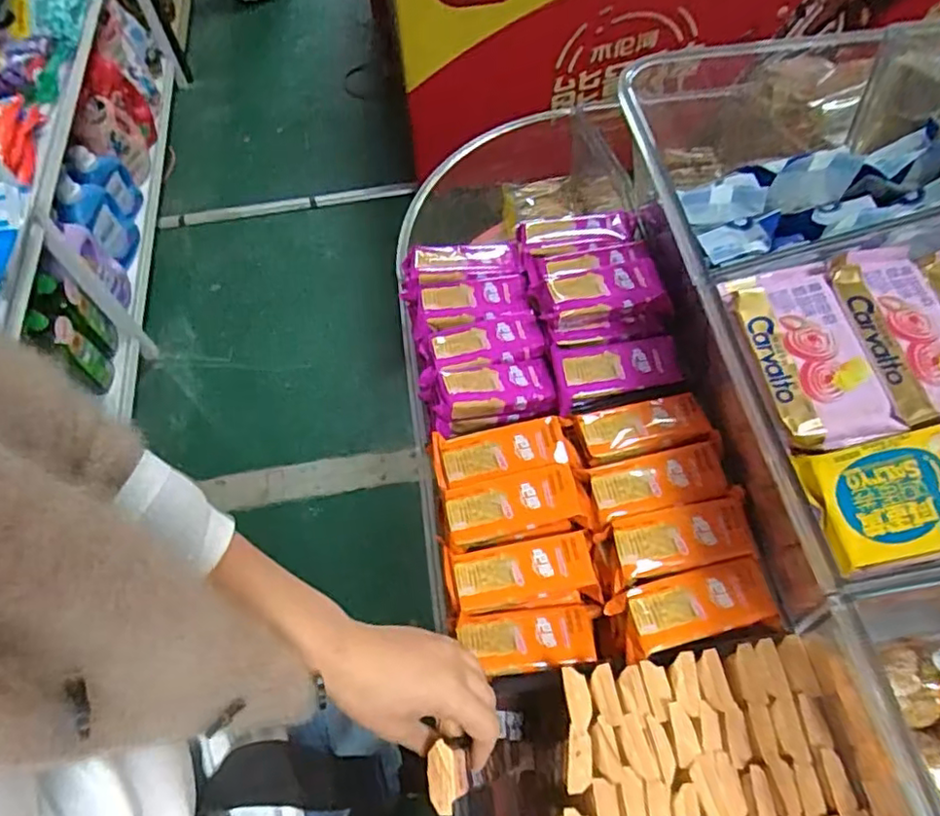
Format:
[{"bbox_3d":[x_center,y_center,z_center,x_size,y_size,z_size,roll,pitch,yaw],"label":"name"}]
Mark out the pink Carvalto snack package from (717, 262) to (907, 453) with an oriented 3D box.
[{"bbox_3d":[0.229,-0.039,0.433,0.070,0.016,0.149,-12,56,14],"label":"pink Carvalto snack package"}]

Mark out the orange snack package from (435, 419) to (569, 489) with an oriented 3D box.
[{"bbox_3d":[0.028,0.041,0.584,0.121,0.026,0.051,-8,61,-4],"label":"orange snack package"}]

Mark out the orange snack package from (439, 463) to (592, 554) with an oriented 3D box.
[{"bbox_3d":[0.039,0.088,0.561,0.127,0.033,0.055,-9,61,-4],"label":"orange snack package"}]

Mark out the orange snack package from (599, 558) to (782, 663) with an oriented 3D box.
[{"bbox_3d":[0.182,0.161,0.509,0.130,0.023,0.052,-14,61,-7],"label":"orange snack package"}]

